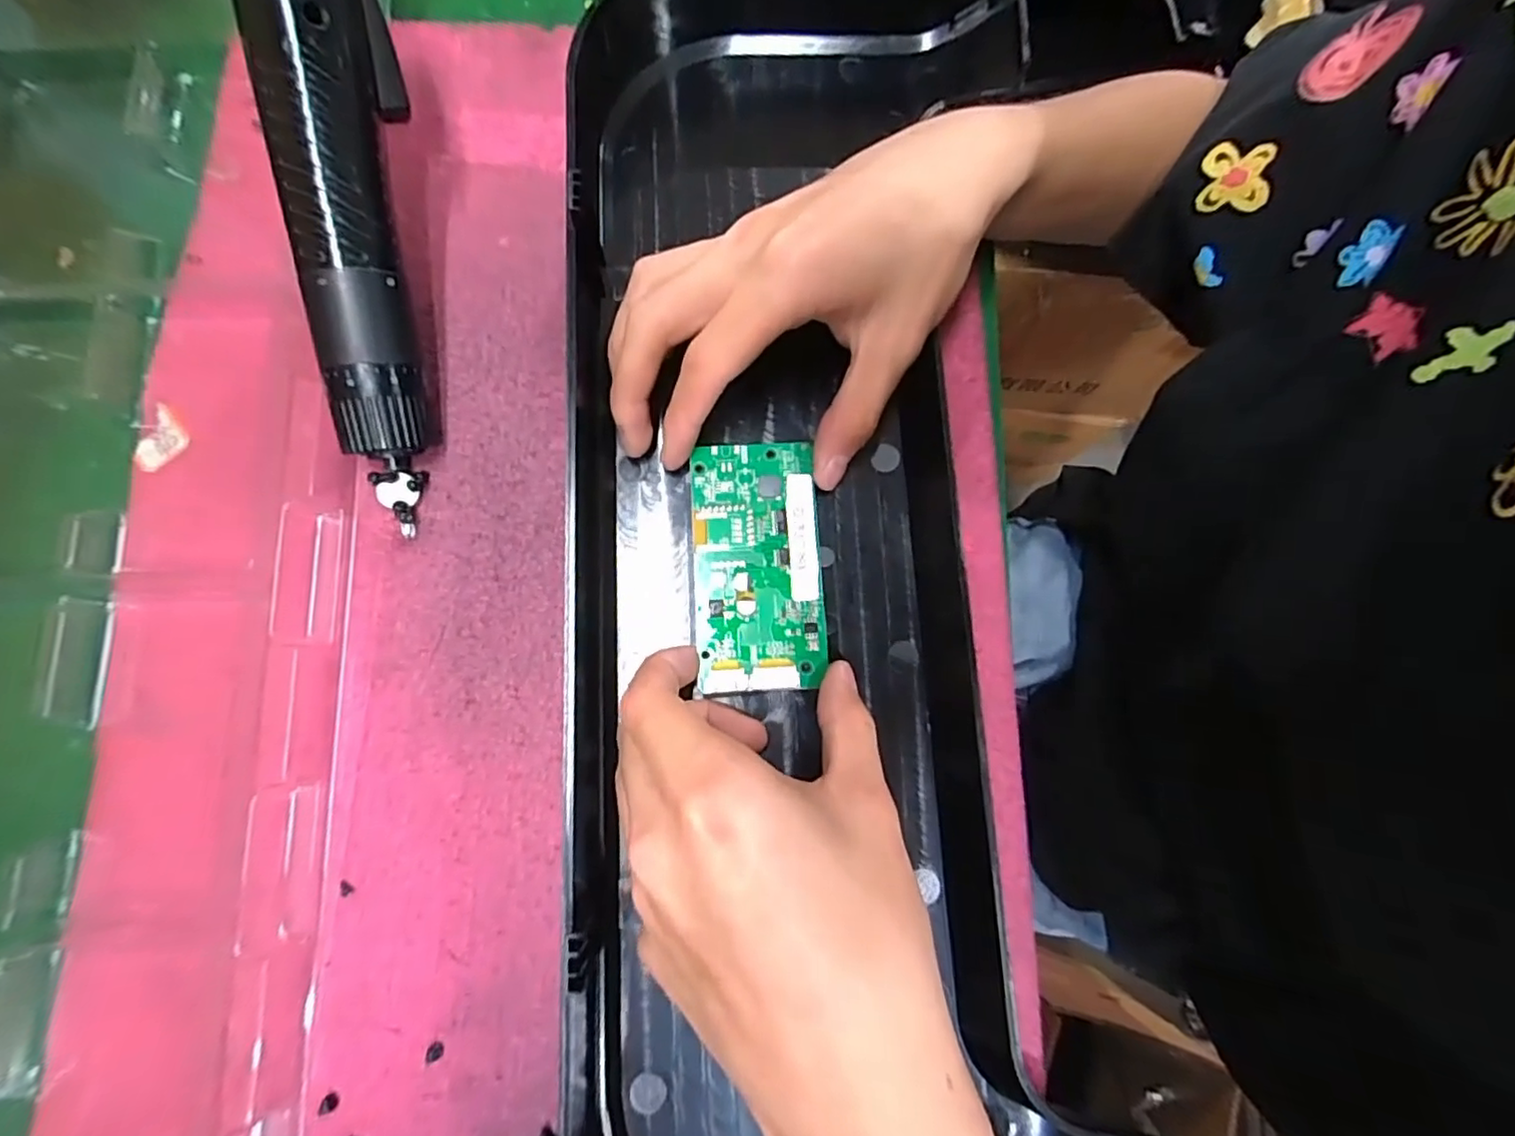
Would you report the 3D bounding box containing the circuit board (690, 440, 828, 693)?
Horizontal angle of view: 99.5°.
[{"bbox_3d":[0.000,-0.003,0.240,0.048,0.008,0.094,-2,80,-1],"label":"circuit board"}]

